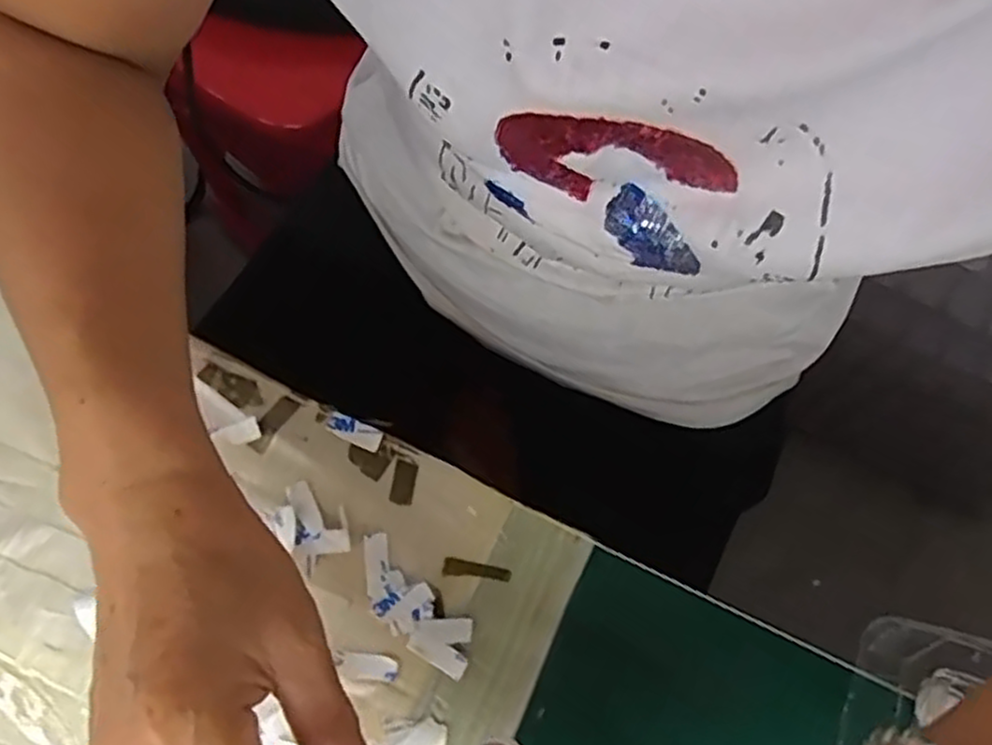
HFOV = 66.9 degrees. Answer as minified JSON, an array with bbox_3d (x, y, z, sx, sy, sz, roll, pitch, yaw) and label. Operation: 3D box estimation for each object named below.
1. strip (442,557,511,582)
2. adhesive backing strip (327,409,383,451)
[{"bbox_3d":[-0.009,0.088,0.335,0.030,0.004,0.008,7,75,4],"label":"strip"},{"bbox_3d":[-0.066,0.028,0.351,0.028,0.004,0.011,24,78,7],"label":"adhesive backing strip"}]

